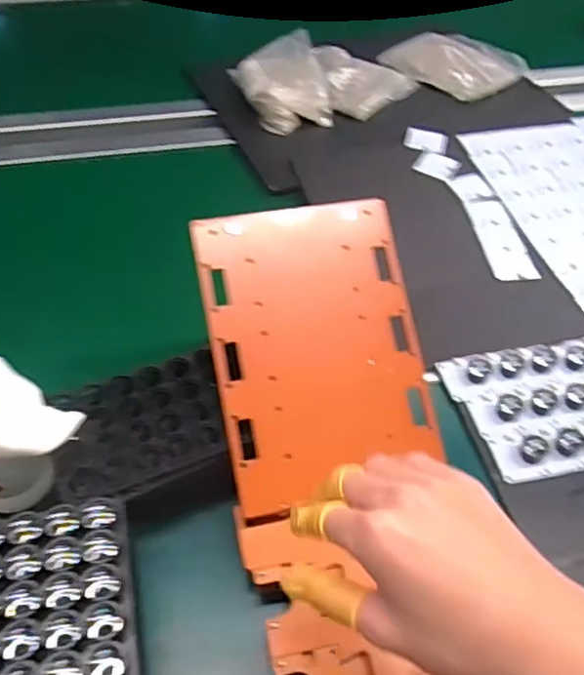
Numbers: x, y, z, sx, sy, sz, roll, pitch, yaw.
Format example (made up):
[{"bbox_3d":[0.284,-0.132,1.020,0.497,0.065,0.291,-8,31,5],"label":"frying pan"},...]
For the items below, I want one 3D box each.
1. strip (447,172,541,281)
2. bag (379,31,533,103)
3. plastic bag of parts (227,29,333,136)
[{"bbox_3d":[0.242,-0.136,0.768,0.053,0.008,0.191,-9,52,-3],"label":"strip"},{"bbox_3d":[0.257,-0.436,1.003,0.183,0.034,0.188,-35,58,-28],"label":"bag"},{"bbox_3d":[-0.008,-0.366,0.921,0.127,0.057,0.166,-14,51,-14],"label":"plastic bag of parts"}]

